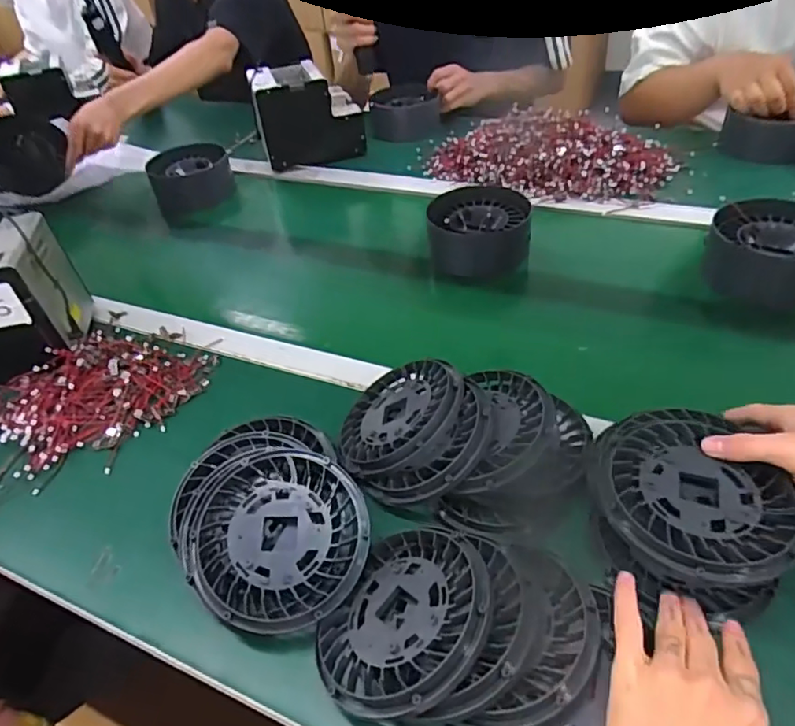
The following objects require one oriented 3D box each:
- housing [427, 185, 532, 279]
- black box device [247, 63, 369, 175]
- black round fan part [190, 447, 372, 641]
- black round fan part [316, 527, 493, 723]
[{"bbox_3d":[0.114,-0.180,0.794,0.135,0.075,0.126,1,42,10],"label":"housing"},{"bbox_3d":[-0.166,-0.475,1.079,0.195,0.129,0.120,-14,42,-6],"label":"black box device"},{"bbox_3d":[-0.089,0.132,0.441,0.128,0.018,0.132,0,63,1],"label":"black round fan part"},{"bbox_3d":[0.007,0.173,0.389,0.108,0.018,0.126,9,51,49],"label":"black round fan part"}]

